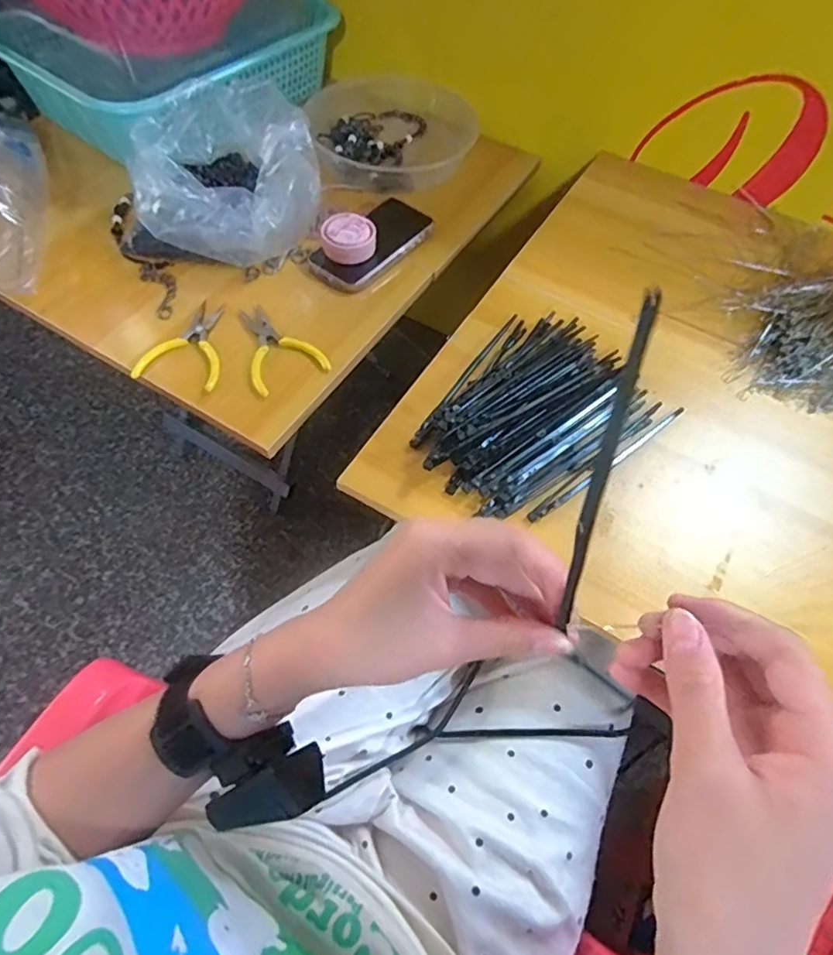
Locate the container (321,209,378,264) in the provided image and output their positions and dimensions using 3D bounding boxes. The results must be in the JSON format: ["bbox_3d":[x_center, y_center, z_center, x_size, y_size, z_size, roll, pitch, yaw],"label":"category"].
[{"bbox_3d":[-0.074,-0.266,0.628,0.058,0.025,0.055,2,59,-3],"label":"container"}]

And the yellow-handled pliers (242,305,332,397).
[{"bbox_3d":[-0.144,-0.136,0.574,0.073,0.012,0.111,-25,64,-18],"label":"yellow-handled pliers"}]

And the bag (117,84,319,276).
[{"bbox_3d":[-0.210,-0.342,0.638,0.201,0.095,0.212,6,59,-1],"label":"bag"}]

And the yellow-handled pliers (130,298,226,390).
[{"bbox_3d":[-0.230,-0.137,0.570,0.077,0.008,0.105,8,59,0],"label":"yellow-handled pliers"}]

